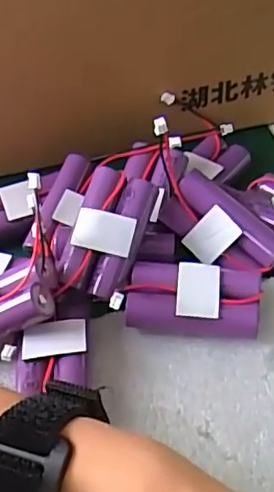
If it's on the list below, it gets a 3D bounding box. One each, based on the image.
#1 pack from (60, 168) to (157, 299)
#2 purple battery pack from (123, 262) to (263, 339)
[{"bbox_3d":[-0.015,-0.008,0.314,0.036,0.020,0.064,17,66,4],"label":"pack"},{"bbox_3d":[0.028,0.028,0.309,0.065,0.026,0.032,0,48,5],"label":"purple battery pack"}]

